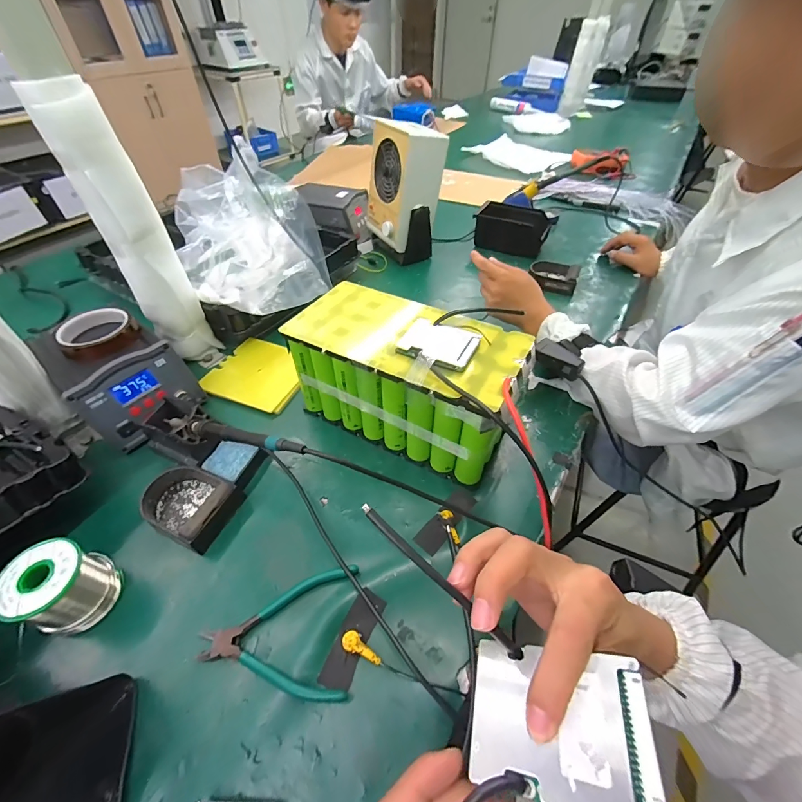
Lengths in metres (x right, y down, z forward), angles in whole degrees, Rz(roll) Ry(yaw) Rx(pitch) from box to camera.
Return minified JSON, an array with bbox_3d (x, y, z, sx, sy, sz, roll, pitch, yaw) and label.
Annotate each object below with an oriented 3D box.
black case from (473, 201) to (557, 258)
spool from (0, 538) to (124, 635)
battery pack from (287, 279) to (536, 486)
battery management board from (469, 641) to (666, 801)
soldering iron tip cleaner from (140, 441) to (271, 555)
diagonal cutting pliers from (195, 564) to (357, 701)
[{"bbox_3d":[0.274,-0.422,0.897,0.168,0.069,0.124,23,51,18],"label":"black case"},{"bbox_3d":[-0.329,0.180,0.358,0.065,0.077,0.069,0,48,0],"label":"spool"},{"bbox_3d":[0.009,-0.035,0.482,0.277,0.150,0.147,22,52,19],"label":"battery pack"},{"bbox_3d":[0.075,0.153,0.175,0.075,0.004,0.056,-11,39,28],"label":"battery management board"},{"bbox_3d":[-0.242,0.103,0.447,0.104,0.036,0.132,12,49,11],"label":"soldering iron tip cleaner"},{"bbox_3d":[-0.116,0.214,0.350,0.142,0.022,0.109,2,48,2],"label":"diagonal cutting pliers"}]

